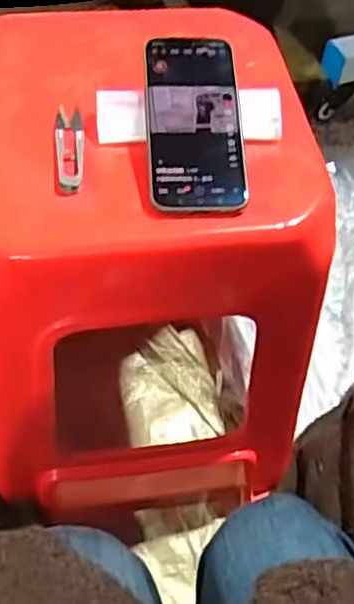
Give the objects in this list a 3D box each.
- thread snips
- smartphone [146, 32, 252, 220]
[{"bbox_3d":[-0.087,-0.127,0.537,0.023,0.008,0.100,-2,56,-6],"label":"thread snips"},{"bbox_3d":[0.014,-0.145,0.528,0.074,0.007,0.158,-1,71,-6],"label":"smartphone"}]

